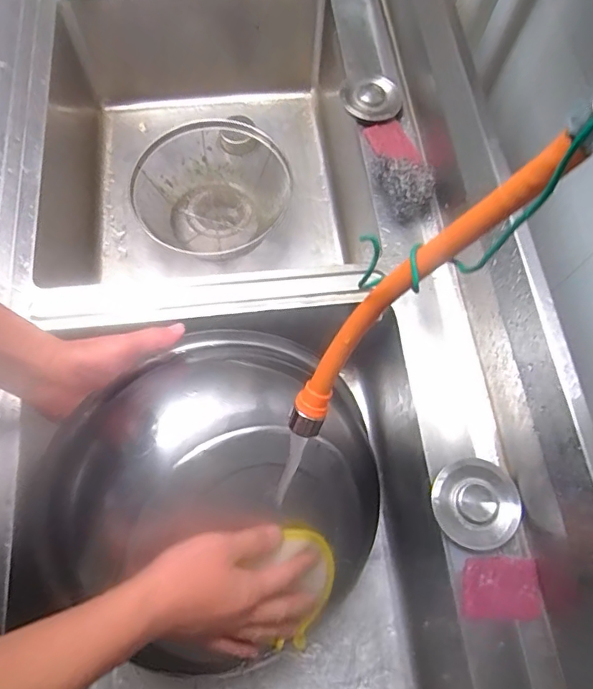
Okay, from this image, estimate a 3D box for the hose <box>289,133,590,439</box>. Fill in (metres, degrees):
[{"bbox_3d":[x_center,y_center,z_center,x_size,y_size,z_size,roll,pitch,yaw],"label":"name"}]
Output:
[{"bbox_3d":[0.054,-0.020,0.280,0.022,0.223,0.036,-18,65,-47],"label":"hose"}]

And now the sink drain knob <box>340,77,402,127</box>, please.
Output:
[{"bbox_3d":[0.102,-0.334,0.693,0.081,0.017,0.074,1,68,-2],"label":"sink drain knob"}]

